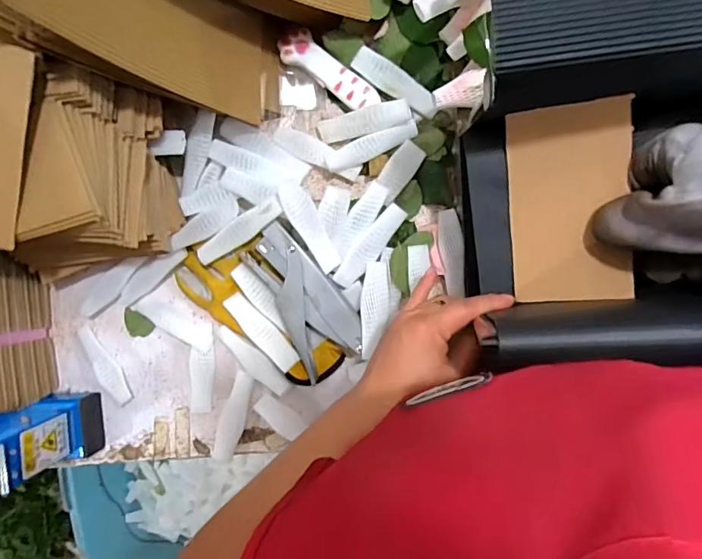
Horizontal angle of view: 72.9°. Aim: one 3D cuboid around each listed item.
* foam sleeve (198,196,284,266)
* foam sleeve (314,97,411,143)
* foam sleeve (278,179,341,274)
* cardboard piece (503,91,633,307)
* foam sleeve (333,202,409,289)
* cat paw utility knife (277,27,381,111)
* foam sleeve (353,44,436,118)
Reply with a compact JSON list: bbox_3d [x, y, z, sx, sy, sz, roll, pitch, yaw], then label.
[{"bbox_3d":[-0.098,-0.043,0.419,0.088,0.013,0.018,-32,90,6],"label":"foam sleeve"},{"bbox_3d":[0.010,-0.141,0.426,0.086,0.015,0.020,-8,93,24],"label":"foam sleeve"},{"bbox_3d":[-0.036,-0.046,0.416,0.024,0.011,0.086,-26,109,6],"label":"foam sleeve"},{"bbox_3d":[0.157,-0.053,0.344,0.079,0.006,0.138,-3,100,18],"label":"cardboard piece"},{"bbox_3d":[0.017,-0.030,0.429,0.024,0.007,0.086,38,96,2],"label":"foam sleeve"},{"bbox_3d":[-0.021,-0.188,0.429,0.100,0.013,0.032,41,96,2],"label":"cat paw utility knife"},{"bbox_3d":[0.041,-0.176,0.425,0.082,0.016,0.022,34,96,2],"label":"foam sleeve"}]

